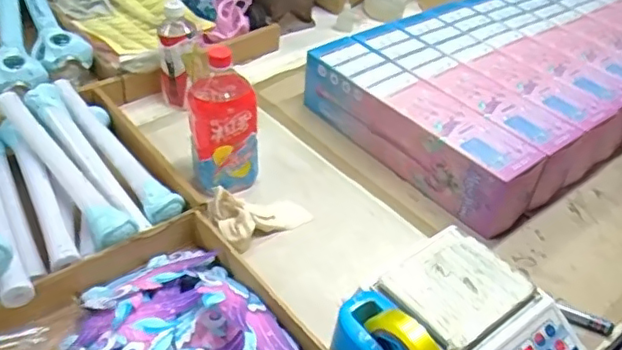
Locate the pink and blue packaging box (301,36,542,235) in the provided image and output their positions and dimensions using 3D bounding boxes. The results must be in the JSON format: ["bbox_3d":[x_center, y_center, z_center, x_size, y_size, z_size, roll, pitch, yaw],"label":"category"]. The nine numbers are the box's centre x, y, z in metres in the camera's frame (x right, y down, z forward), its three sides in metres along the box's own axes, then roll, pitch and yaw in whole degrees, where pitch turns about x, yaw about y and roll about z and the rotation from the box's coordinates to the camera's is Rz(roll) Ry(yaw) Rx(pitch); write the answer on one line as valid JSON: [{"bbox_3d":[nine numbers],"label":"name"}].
[{"bbox_3d":[0.160,-0.079,0.967,0.108,0.112,0.421,-28,51,-33],"label":"pink and blue packaging box"}]

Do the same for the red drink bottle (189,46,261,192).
[{"bbox_3d":[-0.123,-0.074,0.858,0.098,0.204,0.074,-2,41,-9],"label":"red drink bottle"}]

